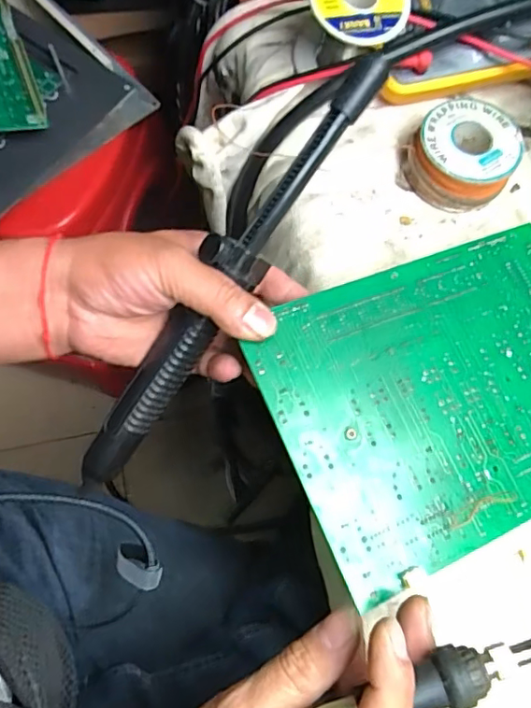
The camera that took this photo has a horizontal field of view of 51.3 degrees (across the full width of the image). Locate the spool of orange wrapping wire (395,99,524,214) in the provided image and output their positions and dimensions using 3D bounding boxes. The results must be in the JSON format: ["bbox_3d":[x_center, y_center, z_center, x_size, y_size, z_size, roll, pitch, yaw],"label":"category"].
[{"bbox_3d":[0.136,-0.137,0.381,0.067,0.033,0.067,1,72,-2],"label":"spool of orange wrapping wire"}]

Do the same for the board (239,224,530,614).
[{"bbox_3d":[0.109,0.019,0.312,0.210,0.009,0.156,-19,76,-18],"label":"board"}]

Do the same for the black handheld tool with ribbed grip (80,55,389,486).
[{"bbox_3d":[-0.026,-0.039,0.313,0.027,0.038,0.281,38,100,9],"label":"black handheld tool with ribbed grip"}]

